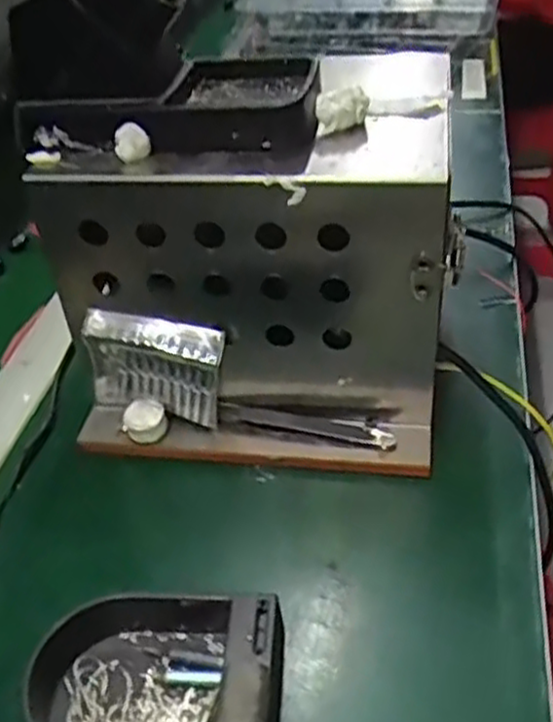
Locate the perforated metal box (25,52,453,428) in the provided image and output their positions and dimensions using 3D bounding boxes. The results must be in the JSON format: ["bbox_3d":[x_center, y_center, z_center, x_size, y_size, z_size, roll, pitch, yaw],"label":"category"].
[{"bbox_3d":[-0.007,-0.075,0.437,0.195,0.160,0.139,3,39,11],"label":"perforated metal box"}]

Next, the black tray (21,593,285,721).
[{"bbox_3d":[-0.051,0.133,0.313,0.107,0.037,0.088,-1,40,4],"label":"black tray"}]

